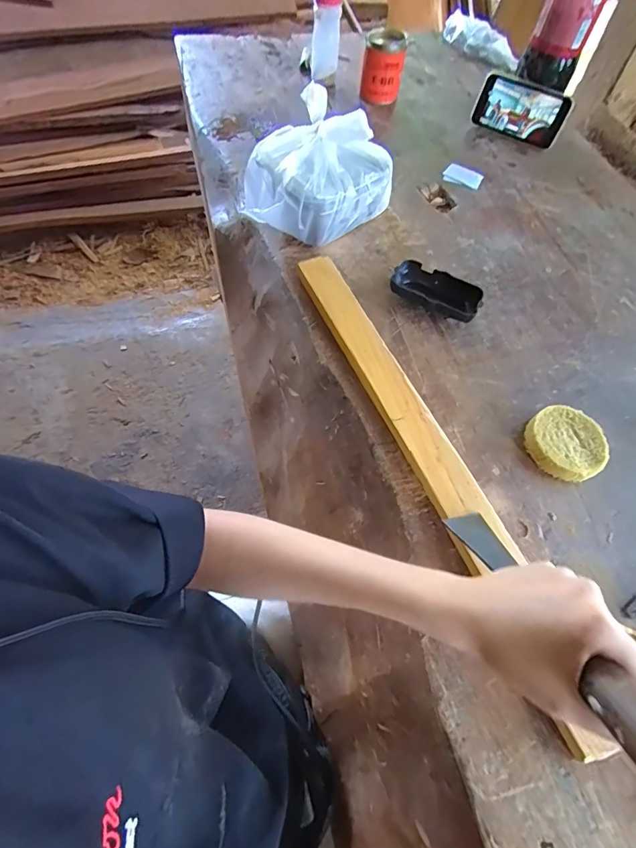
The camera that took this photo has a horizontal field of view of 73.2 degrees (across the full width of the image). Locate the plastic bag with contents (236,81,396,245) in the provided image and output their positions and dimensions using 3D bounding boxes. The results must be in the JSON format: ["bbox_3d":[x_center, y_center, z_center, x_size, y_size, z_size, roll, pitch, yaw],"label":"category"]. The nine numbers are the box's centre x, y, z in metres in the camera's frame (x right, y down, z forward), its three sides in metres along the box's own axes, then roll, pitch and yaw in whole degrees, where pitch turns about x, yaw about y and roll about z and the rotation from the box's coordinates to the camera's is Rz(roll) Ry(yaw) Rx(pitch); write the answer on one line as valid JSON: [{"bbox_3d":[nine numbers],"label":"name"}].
[{"bbox_3d":[0.000,-0.324,0.540,0.179,0.120,0.134,-36,69,-22],"label":"plastic bag with contents"}]

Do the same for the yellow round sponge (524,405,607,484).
[{"bbox_3d":[0.256,0.021,0.445,0.073,0.025,0.077,2,60,-3],"label":"yellow round sponge"}]

